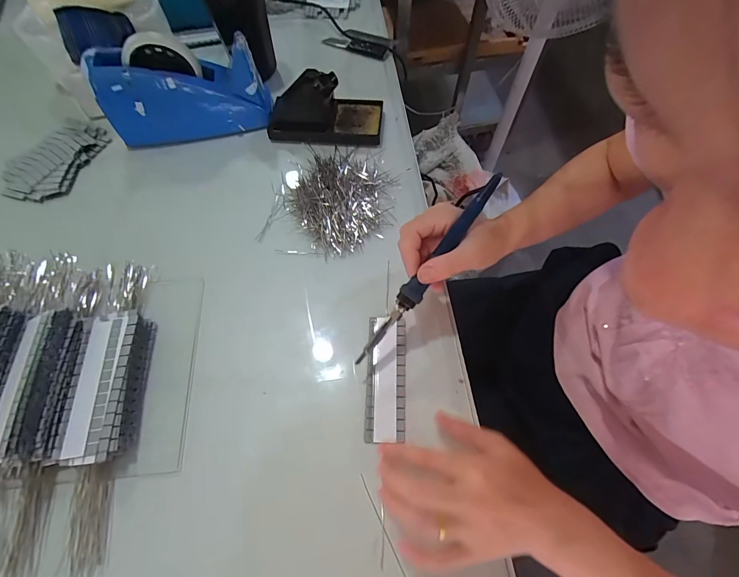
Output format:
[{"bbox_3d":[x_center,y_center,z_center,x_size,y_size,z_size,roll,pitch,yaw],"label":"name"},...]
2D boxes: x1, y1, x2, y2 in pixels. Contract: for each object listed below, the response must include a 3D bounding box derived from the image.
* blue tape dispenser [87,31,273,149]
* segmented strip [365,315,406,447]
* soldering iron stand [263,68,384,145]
[{"bbox_3d":[-0.246,-0.265,0.479,0.202,0.114,0.063,-9,64,-4],"label":"blue tape dispenser"},{"bbox_3d":[0.017,0.089,0.368,0.039,0.007,0.125,2,65,1],"label":"segmented strip"},{"bbox_3d":[-0.061,-0.256,0.500,0.160,0.069,0.076,2,62,-3],"label":"soldering iron stand"}]

